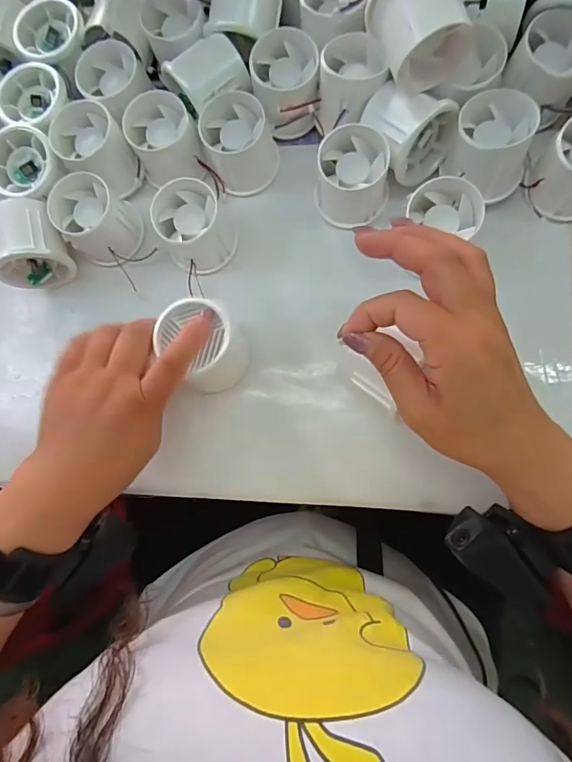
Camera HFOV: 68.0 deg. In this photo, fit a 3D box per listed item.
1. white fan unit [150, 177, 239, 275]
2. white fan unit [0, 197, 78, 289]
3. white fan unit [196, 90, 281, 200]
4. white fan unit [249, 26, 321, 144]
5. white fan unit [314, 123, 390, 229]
[{"bbox_3d":[-0.071,-0.120,0.332,0.054,0.046,0.057,-1,83,7],"label":"white fan unit"},{"bbox_3d":[-0.207,-0.111,0.348,0.055,0.051,0.058,-17,81,4],"label":"white fan unit"},{"bbox_3d":[-0.036,-0.187,0.337,0.054,0.044,0.056,-1,83,7],"label":"white fan unit"},{"bbox_3d":[0.001,-0.232,0.335,0.050,0.049,0.060,-4,82,6],"label":"white fan unit"},{"bbox_3d":[0.050,-0.151,0.321,0.054,0.045,0.058,6,84,8],"label":"white fan unit"}]

